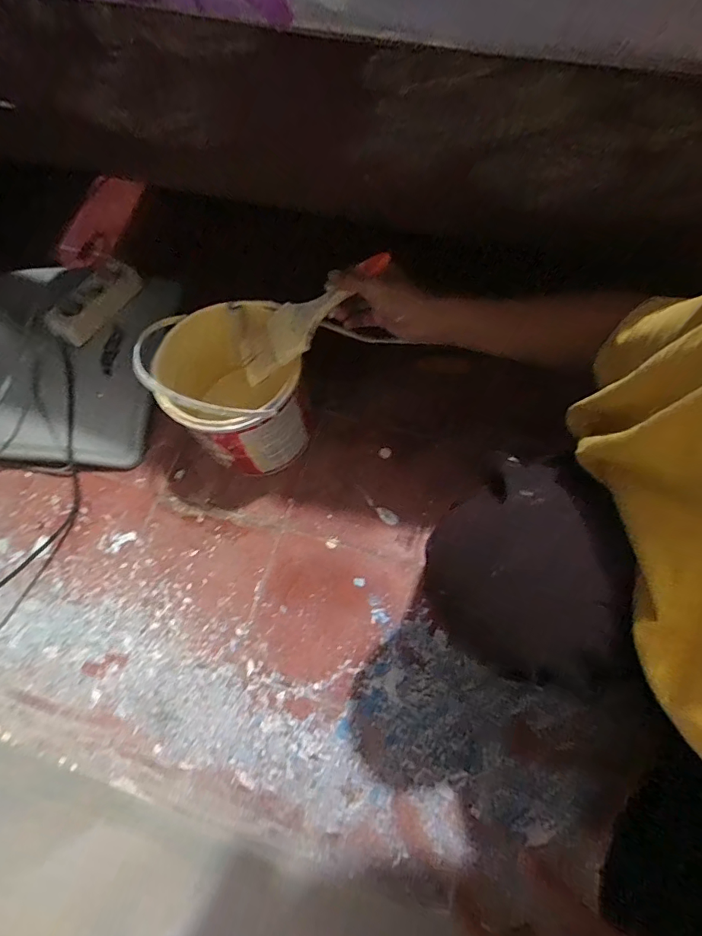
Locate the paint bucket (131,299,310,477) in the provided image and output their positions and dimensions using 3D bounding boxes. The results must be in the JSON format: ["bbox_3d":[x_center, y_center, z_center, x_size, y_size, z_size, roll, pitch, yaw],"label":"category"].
[{"bbox_3d":[-0.161,-0.104,0.652,0.171,0.249,0.173,-1,69,2],"label":"paint bucket"}]

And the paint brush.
[{"bbox_3d":[-0.048,-0.177,0.538,0.200,0.014,0.070,-33,70,19],"label":"paint brush"}]

